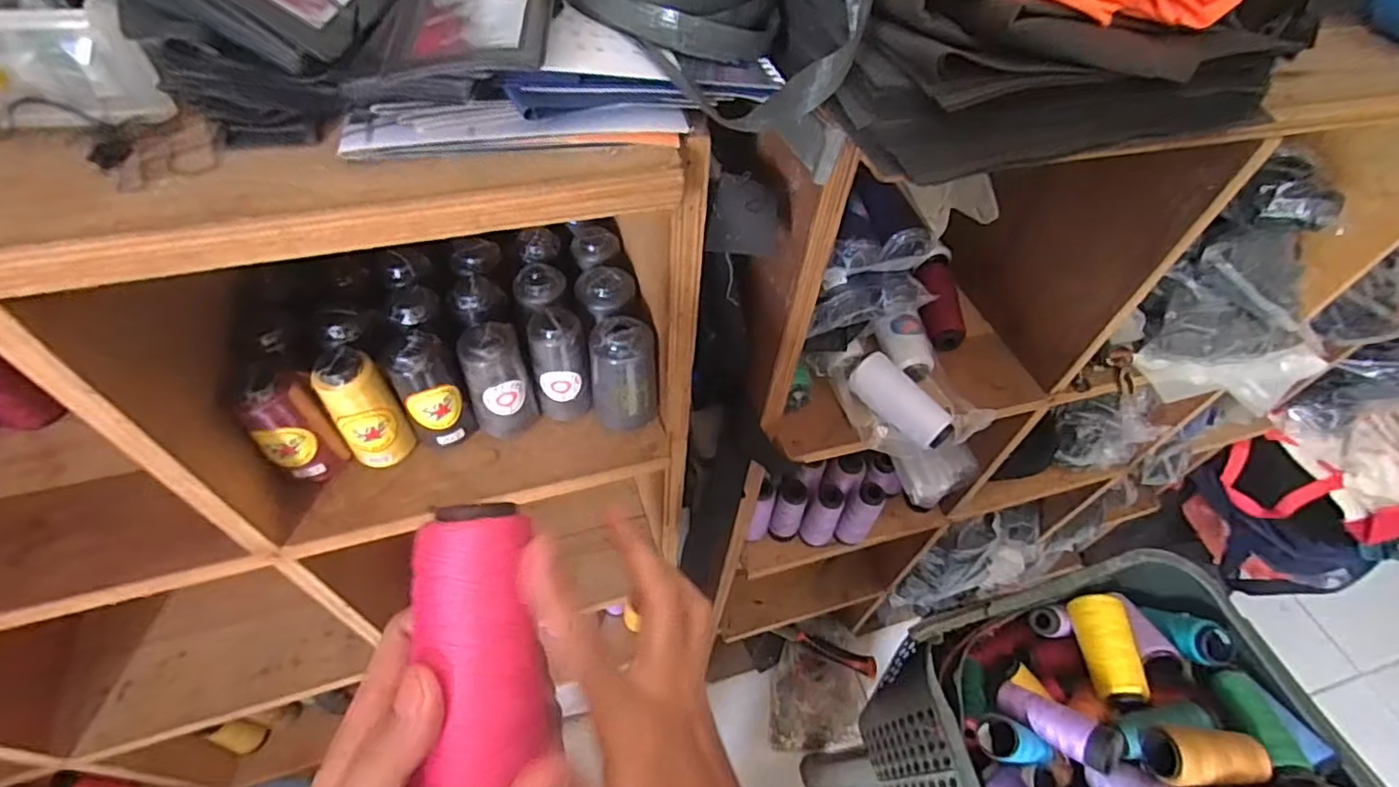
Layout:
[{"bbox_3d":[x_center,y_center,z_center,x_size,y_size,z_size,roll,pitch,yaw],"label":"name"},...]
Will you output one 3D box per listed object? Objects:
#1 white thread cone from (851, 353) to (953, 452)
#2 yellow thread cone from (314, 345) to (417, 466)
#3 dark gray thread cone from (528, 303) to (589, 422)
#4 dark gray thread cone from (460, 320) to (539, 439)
[{"bbox_3d":[0.203,0.010,0.614,0.045,0.045,0.109,-31,61,-25],"label":"white thread cone"},{"bbox_3d":[-0.266,0.015,0.482,0.048,0.111,0.039,-32,62,-26],"label":"yellow thread cone"},{"bbox_3d":[-0.121,-0.024,0.524,0.047,0.110,0.046,-5,54,-9],"label":"dark gray thread cone"},{"bbox_3d":[-0.169,-0.007,0.512,0.052,0.116,0.045,-17,56,-17],"label":"dark gray thread cone"}]

